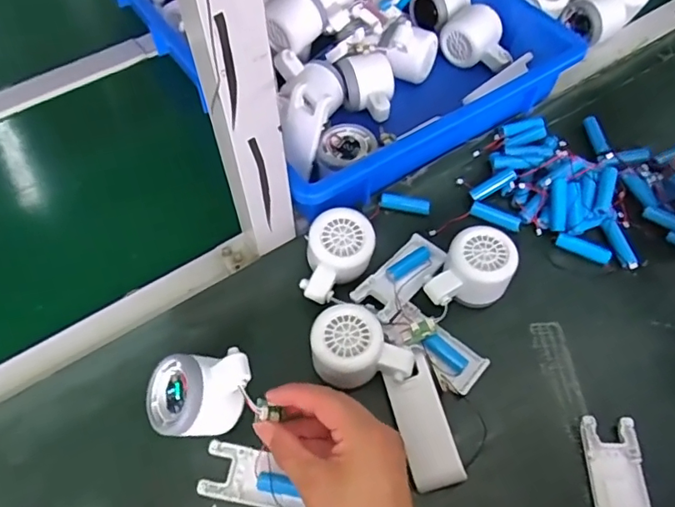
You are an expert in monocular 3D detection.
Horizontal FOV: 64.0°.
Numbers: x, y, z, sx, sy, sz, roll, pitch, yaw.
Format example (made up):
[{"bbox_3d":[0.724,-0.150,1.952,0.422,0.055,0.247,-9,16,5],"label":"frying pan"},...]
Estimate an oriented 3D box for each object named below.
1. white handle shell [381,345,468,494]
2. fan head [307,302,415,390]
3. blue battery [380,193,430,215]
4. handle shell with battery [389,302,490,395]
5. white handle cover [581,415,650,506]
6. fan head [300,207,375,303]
[{"bbox_3d":[0.066,0.128,0.422,0.036,0.015,0.102,-12,60,-8],"label":"white handle shell"},{"bbox_3d":[0.020,0.077,0.437,0.079,0.041,0.056,10,60,6],"label":"fan head"},{"bbox_3d":[0.067,-0.048,0.532,0.049,0.016,0.012,6,59,3],"label":"blue battery"},{"bbox_3d":[0.083,0.077,0.451,0.083,0.023,0.041,39,66,20],"label":"handle shell with battery"},{"bbox_3d":[0.209,0.174,0.398,0.038,0.010,0.102,2,59,0],"label":"white handle cover"},{"bbox_3d":[0.001,0.005,0.473,0.056,0.045,0.075,9,60,5],"label":"fan head"}]

